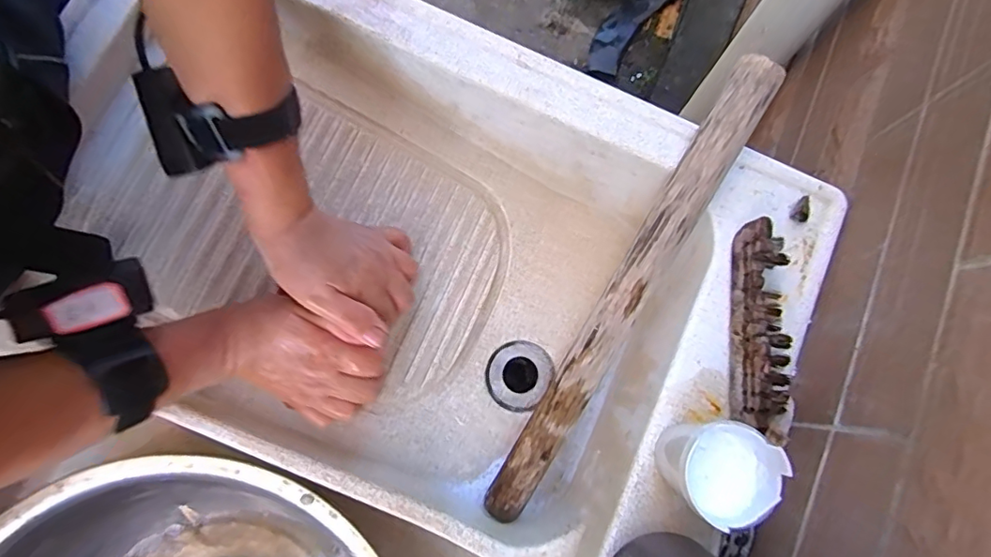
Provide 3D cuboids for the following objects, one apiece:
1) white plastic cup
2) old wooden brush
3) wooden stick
[{"bbox_3d":[0.140,0.117,0.335,0.052,0.064,0.058,-27,80,-6],"label":"white plastic cup"},{"bbox_3d":[0.186,0.032,0.371,0.032,0.032,0.135,4,78,0],"label":"old wooden brush"},{"bbox_3d":[0.093,0.025,0.405,0.035,0.019,0.398,29,103,5],"label":"wooden stick"}]

